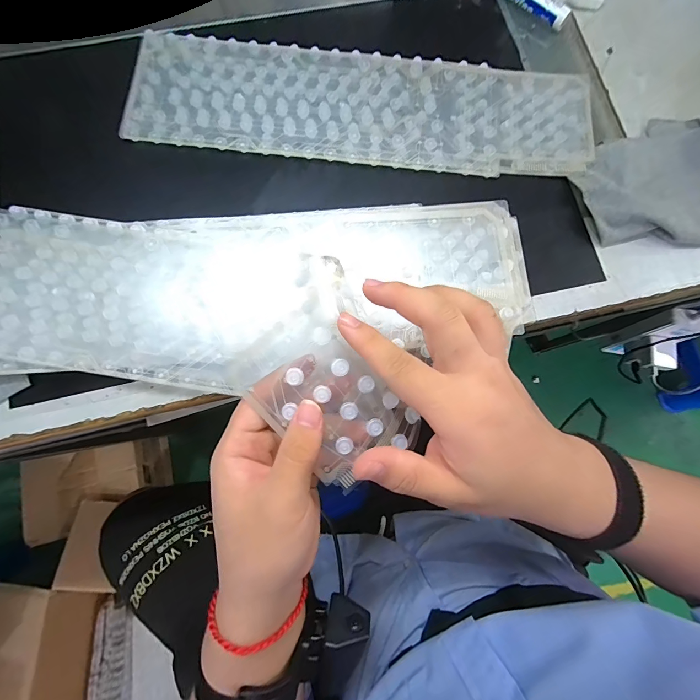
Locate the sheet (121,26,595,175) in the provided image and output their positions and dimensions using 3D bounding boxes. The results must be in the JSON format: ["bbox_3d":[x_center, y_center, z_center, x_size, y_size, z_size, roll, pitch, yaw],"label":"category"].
[{"bbox_3d":[0.010,-0.222,0.304,0.403,0.009,0.115,5,80,0],"label":"sheet"}]

